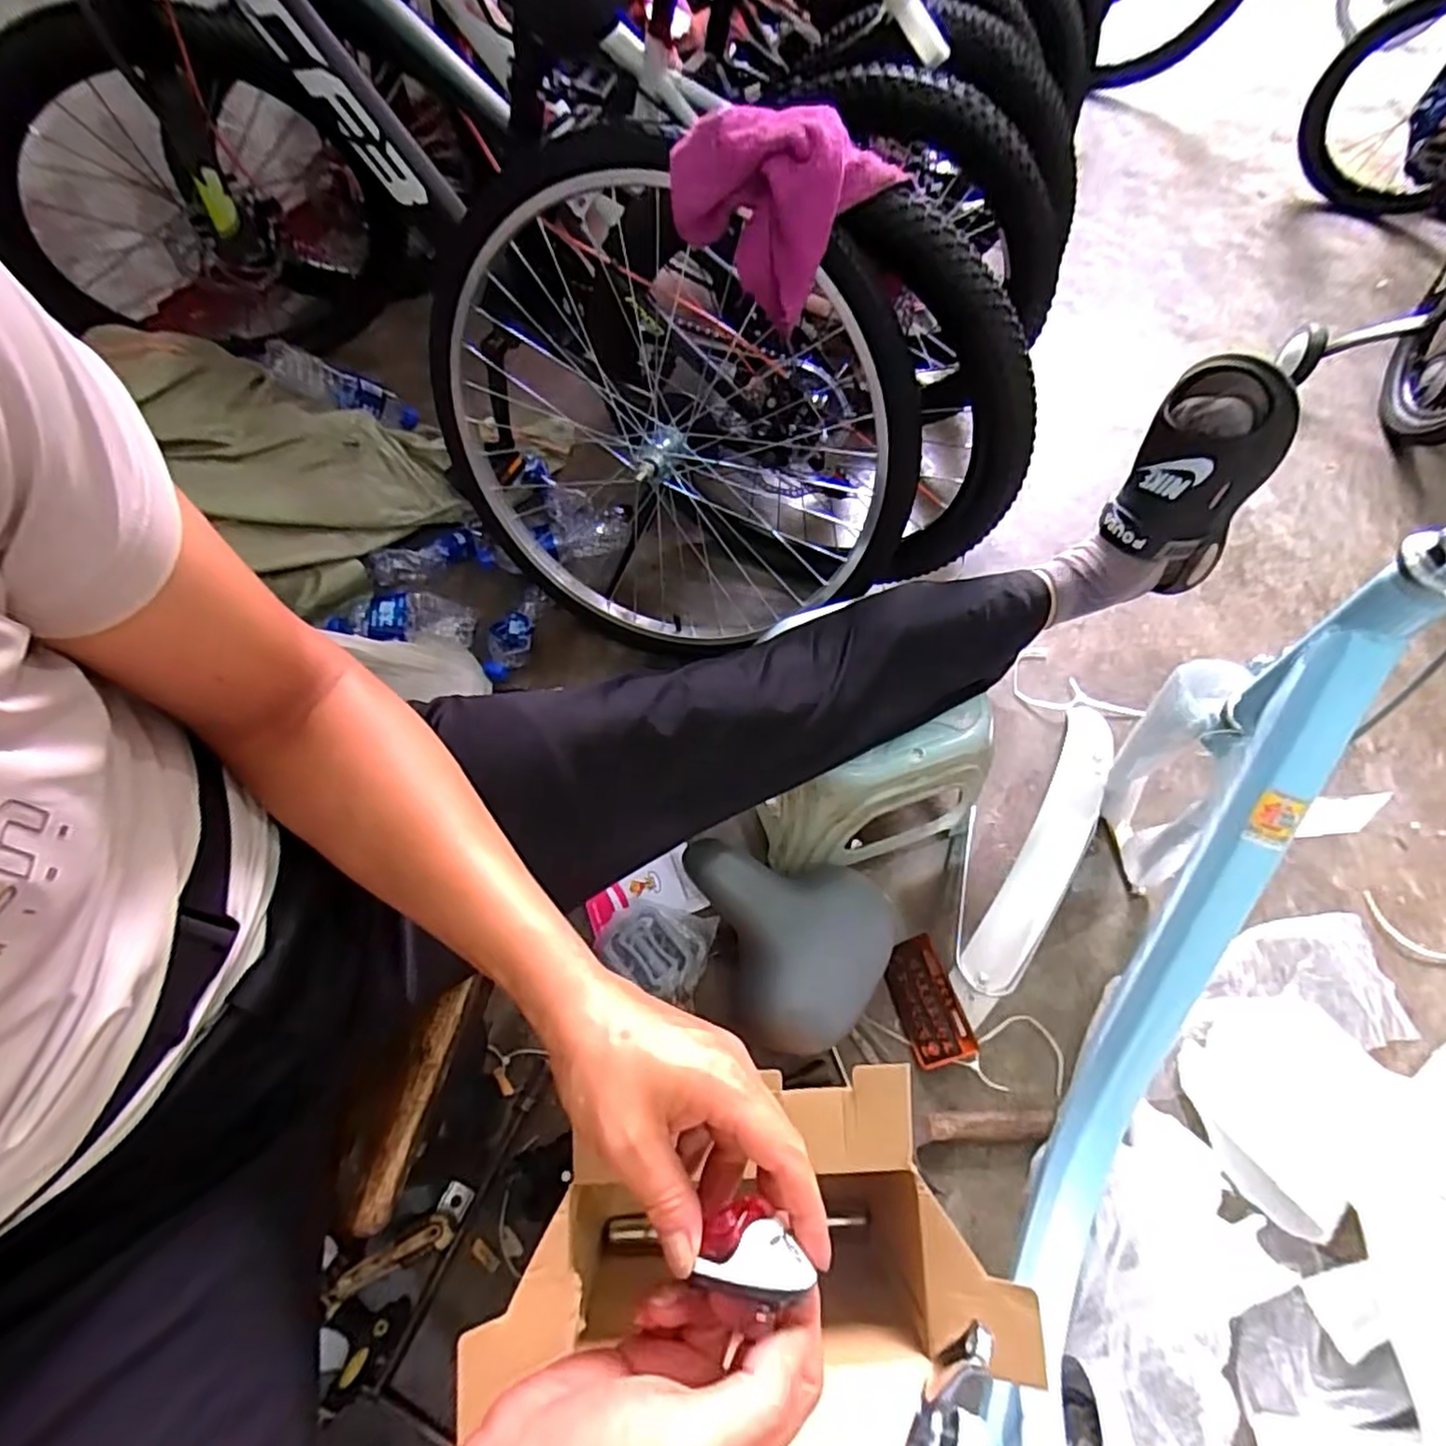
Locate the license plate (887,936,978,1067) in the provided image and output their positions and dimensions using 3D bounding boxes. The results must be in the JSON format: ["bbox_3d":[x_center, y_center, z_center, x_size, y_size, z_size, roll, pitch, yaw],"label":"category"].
[{"bbox_3d":[0.224,0.309,0.756,0.064,0.013,0.128,-27,60,12],"label":"license plate"}]

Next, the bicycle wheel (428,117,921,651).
[{"bbox_3d":[-0.095,-0.341,0.814,0.617,0.526,0.129,-6,46,20],"label":"bicycle wheel"}]

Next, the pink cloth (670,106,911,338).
[{"bbox_3d":[0.053,-0.434,0.589,0.190,0.127,0.079,-2,62,-2],"label":"pink cloth"}]

